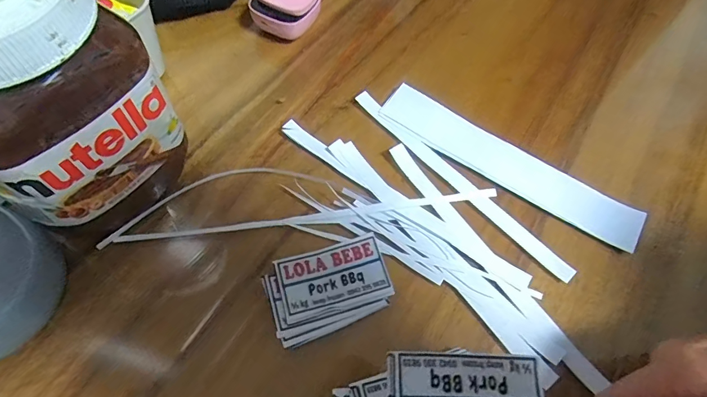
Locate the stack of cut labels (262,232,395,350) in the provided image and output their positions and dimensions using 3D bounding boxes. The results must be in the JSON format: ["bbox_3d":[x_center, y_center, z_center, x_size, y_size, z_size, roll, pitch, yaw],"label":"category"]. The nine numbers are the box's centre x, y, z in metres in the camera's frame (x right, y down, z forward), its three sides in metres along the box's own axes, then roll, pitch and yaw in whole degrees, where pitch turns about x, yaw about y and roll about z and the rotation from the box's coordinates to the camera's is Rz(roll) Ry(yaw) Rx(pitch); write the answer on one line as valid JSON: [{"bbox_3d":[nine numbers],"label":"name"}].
[{"bbox_3d":[-0.016,0.058,0.279,0.080,0.011,0.058,-19,64,-14],"label":"stack of cut labels"}]

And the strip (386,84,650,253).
[{"bbox_3d":[0.122,-0.029,0.335,0.215,0.010,0.037,32,75,11],"label":"strip"}]

